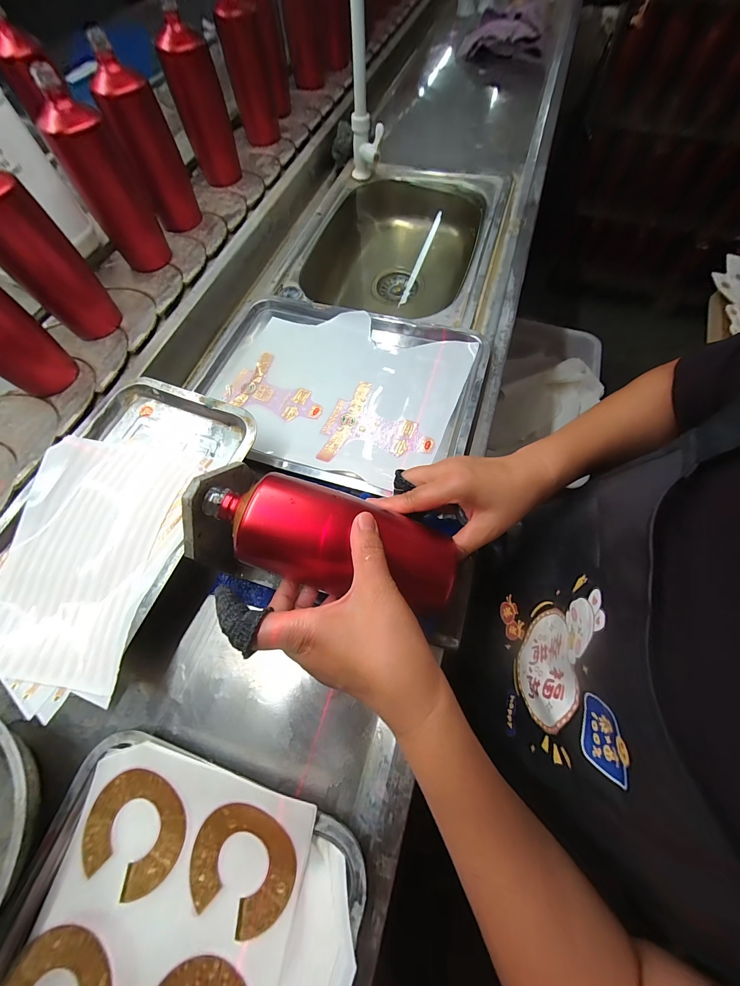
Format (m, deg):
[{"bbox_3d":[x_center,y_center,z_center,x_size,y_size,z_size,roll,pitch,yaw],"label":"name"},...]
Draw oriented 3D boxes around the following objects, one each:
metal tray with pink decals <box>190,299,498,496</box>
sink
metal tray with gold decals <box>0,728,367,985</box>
[{"bbox_3d":[-0.052,-0.147,0.451,0.376,0.031,0.276,17,68,9],"label":"metal tray with pink decals"},{"bbox_3d":[0.064,-0.468,0.649,0.325,0.126,0.491,16,67,6],"label":"sink"},{"bbox_3d":[-0.165,0.387,0.218,0.250,0.031,0.348,16,68,8],"label":"metal tray with gold decals"}]

